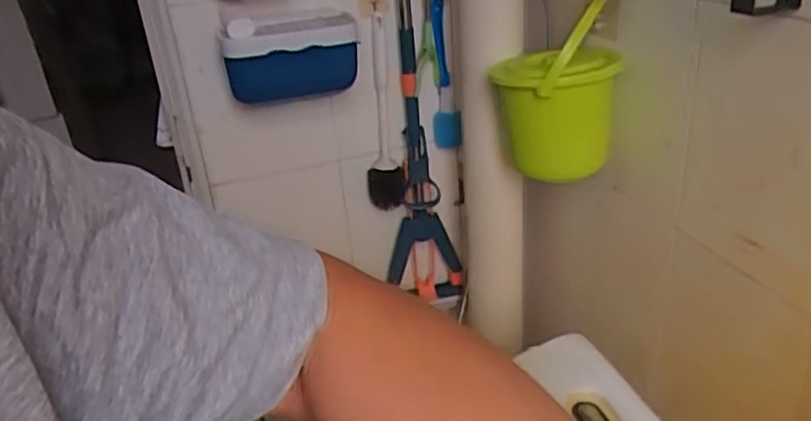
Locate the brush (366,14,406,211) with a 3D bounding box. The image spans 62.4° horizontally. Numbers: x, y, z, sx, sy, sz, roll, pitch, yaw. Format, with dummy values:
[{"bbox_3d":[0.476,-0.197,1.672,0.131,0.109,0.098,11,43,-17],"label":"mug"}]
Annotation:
[{"bbox_3d":[-0.040,-0.182,1.315,0.072,0.371,0.061,-2,27,-2],"label":"brush"}]

